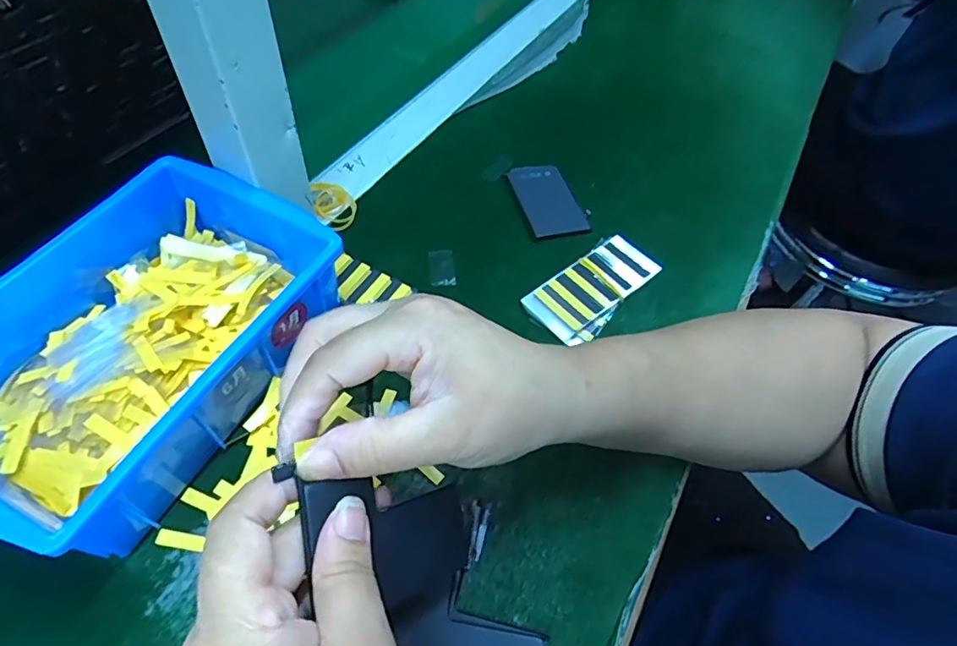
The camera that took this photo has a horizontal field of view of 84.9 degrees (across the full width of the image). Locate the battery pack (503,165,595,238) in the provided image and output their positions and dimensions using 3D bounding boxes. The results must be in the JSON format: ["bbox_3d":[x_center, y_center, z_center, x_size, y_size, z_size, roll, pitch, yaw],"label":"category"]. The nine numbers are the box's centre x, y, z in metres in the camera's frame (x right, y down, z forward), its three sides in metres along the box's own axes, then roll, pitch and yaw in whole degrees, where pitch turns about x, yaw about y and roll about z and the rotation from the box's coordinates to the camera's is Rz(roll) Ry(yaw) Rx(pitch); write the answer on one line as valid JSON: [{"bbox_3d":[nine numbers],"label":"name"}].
[{"bbox_3d":[0.055,-0.100,0.422,0.047,0.010,0.080,-13,56,-14],"label":"battery pack"}]

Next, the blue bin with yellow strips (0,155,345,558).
[{"bbox_3d":[-0.189,0.008,0.291,0.149,0.072,0.197,26,56,13],"label":"blue bin with yellow strips"}]

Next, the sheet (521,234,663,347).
[{"bbox_3d":[0.083,-0.026,0.376,0.049,0.011,0.103,41,61,22],"label":"sheet"}]

